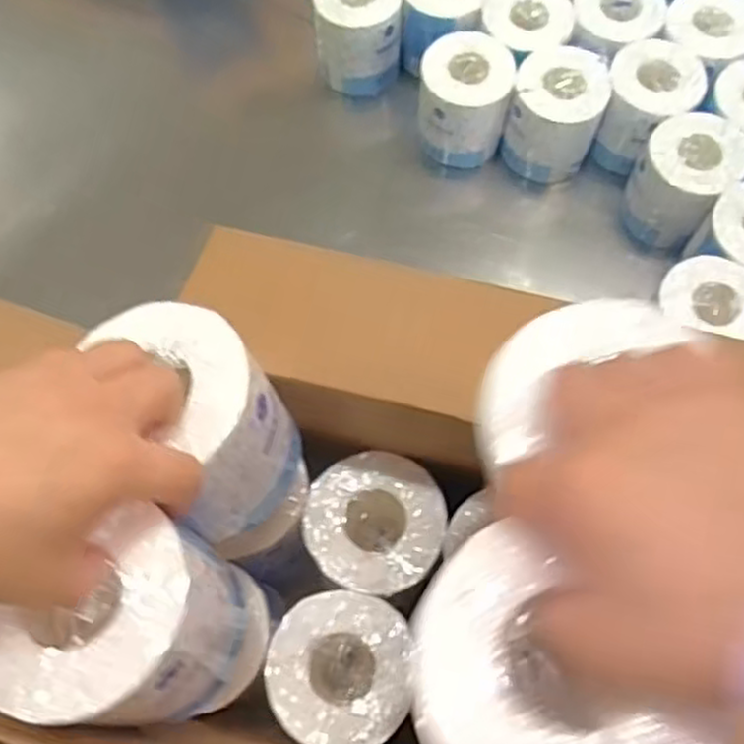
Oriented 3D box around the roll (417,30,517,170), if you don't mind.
[{"bbox_3d":[0.103,-0.301,0.832,0.095,0.115,0.095,0,71,1],"label":"roll"}]

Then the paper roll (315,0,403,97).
[{"bbox_3d":[-0.014,-0.400,0.866,0.094,0.112,0.092,0,71,1],"label":"paper roll"}]

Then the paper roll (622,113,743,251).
[{"bbox_3d":[0.329,-0.202,0.791,0.093,0.117,0.086,0,71,1],"label":"paper roll"}]

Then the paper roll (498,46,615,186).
[{"bbox_3d":[0.202,-0.284,0.823,0.096,0.113,0.095,0,71,1],"label":"paper roll"}]

